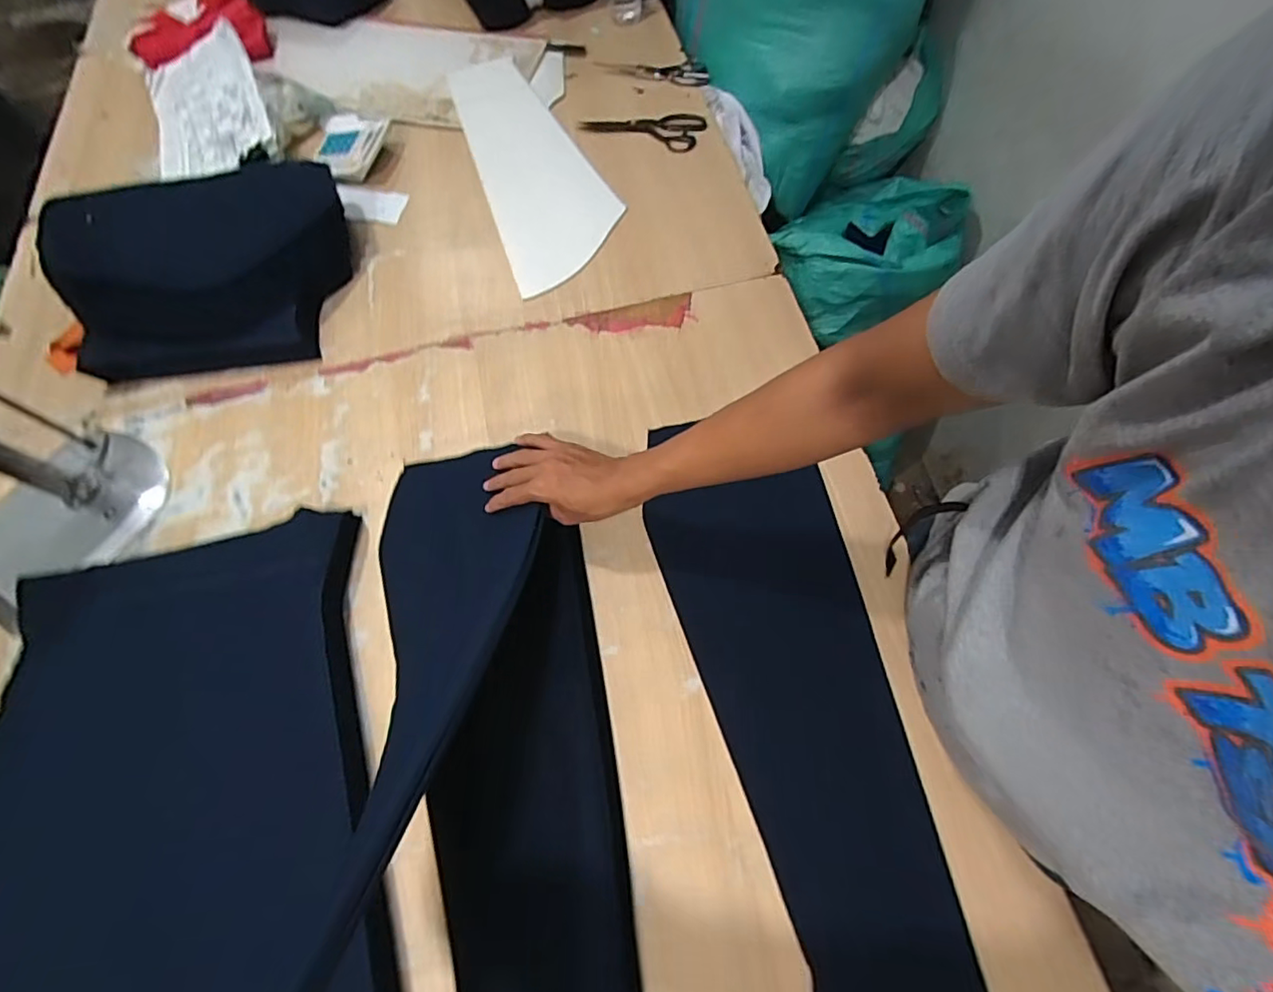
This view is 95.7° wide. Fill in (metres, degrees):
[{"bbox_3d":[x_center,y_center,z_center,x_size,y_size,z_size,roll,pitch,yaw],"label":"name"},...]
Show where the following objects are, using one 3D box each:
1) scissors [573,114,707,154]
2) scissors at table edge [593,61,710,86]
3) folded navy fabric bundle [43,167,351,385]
[{"bbox_3d":[0.010,-0.646,1.003,0.209,0.015,0.092,15,68,9],"label":"scissors"},{"bbox_3d":[0.024,-0.783,1.056,0.215,0.015,0.049,10,67,7],"label":"scissors at table edge"},{"bbox_3d":[-0.626,-0.337,0.837,0.382,0.093,0.315,-9,66,-1],"label":"folded navy fabric bundle"}]

